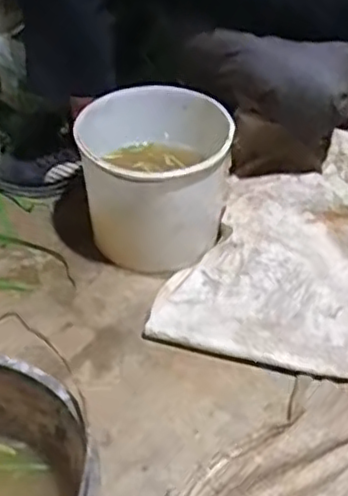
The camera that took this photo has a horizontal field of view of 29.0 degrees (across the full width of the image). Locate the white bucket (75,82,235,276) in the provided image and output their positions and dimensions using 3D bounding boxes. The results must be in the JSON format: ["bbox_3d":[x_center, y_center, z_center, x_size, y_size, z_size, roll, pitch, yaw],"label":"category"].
[{"bbox_3d":[-0.030,-0.107,1.009,0.218,0.189,0.251,5,46,-3],"label":"white bucket"}]

